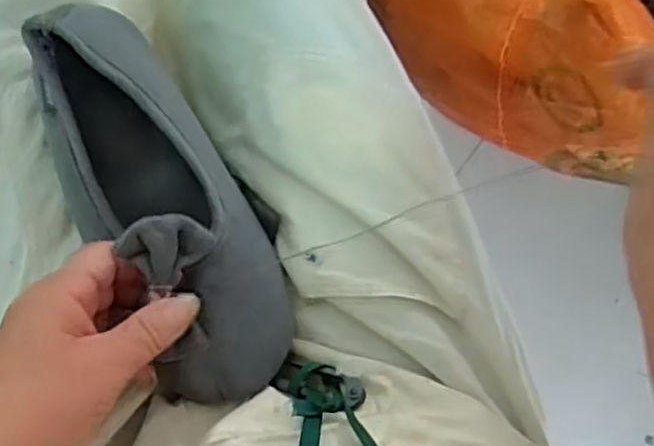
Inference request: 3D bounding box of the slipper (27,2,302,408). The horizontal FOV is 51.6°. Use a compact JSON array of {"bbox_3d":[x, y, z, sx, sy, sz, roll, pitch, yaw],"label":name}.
[{"bbox_3d":[-0.096,-0.011,0.371,0.084,0.065,0.229,-29,84,-4],"label":"slipper"}]

